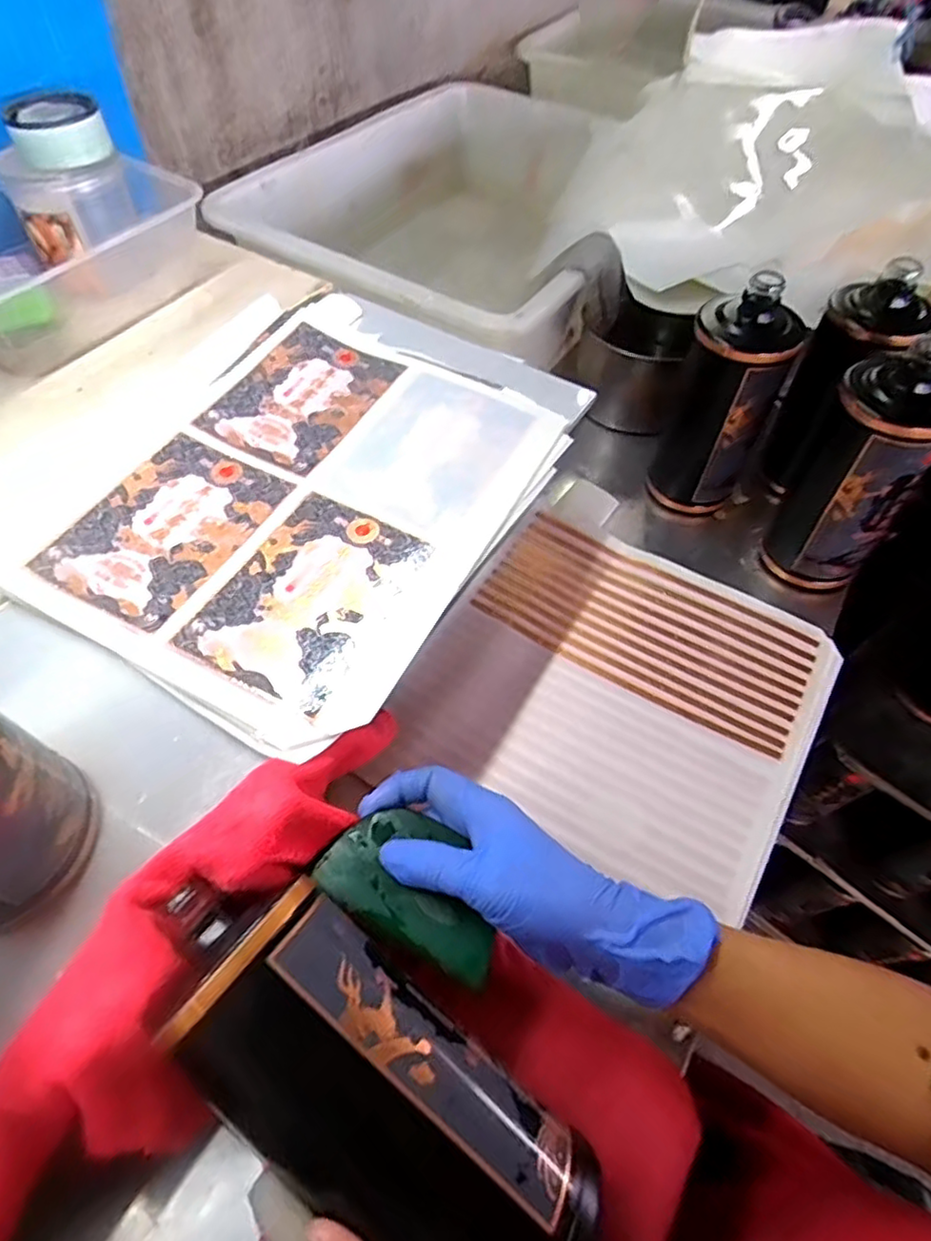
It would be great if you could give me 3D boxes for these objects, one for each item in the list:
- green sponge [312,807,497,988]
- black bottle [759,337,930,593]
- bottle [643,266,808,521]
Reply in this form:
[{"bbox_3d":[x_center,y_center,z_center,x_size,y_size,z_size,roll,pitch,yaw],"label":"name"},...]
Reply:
[{"bbox_3d":[-0.021,0.124,0.308,0.089,0.007,0.056,26,57,14],"label":"green sponge"},{"bbox_3d":[0.299,-0.112,0.491,0.078,0.184,0.083,25,58,17],"label":"black bottle"},{"bbox_3d":[0.214,-0.182,0.540,0.080,0.178,0.067,27,59,18],"label":"bottle"}]

